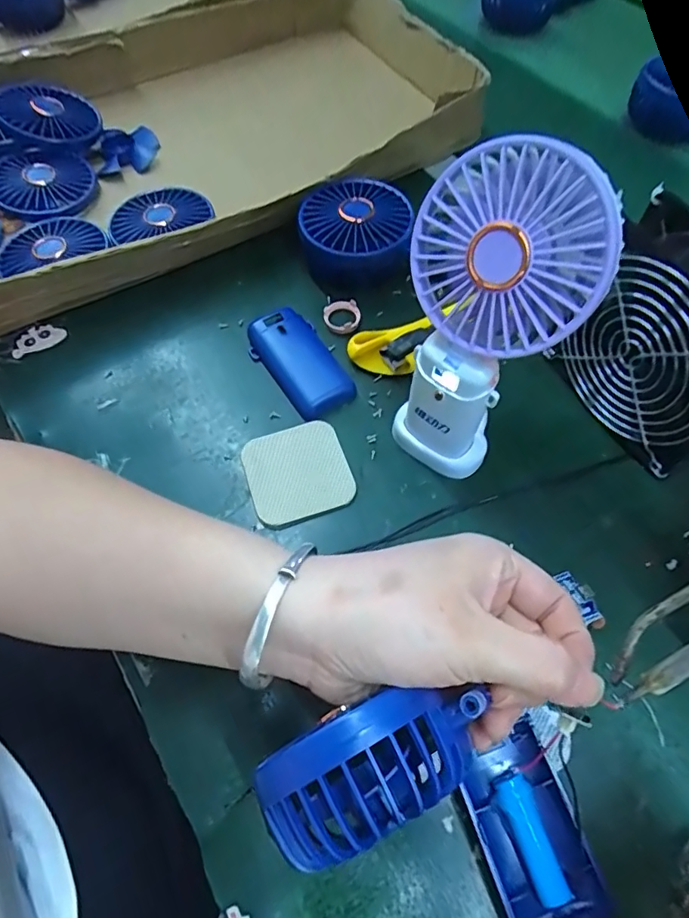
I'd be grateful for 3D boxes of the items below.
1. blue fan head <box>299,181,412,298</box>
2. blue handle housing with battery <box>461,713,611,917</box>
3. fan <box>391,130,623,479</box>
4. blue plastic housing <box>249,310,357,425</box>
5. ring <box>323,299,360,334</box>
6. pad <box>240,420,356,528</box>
[{"bbox_3d":[0.007,-0.176,0.407,0.086,0.040,0.088,-3,62,-2],"label":"blue fan head"},{"bbox_3d":[0.085,0.175,0.239,0.043,0.021,0.078,-17,63,-9],"label":"blue handle housing with battery"},{"bbox_3d":[0.071,-0.063,0.279,0.075,0.176,0.071,9,62,5],"label":"fan"},{"bbox_3d":[-0.031,-0.071,0.374,0.049,0.015,0.091,-33,67,-17],"label":"blue plastic housing"},{"bbox_3d":[-0.002,-0.110,0.399,0.028,0.005,0.031,1,62,0],"label":"ring"},{"bbox_3d":[-0.031,0.008,0.339,0.064,0.004,0.065,-17,63,-9],"label":"pad"}]

